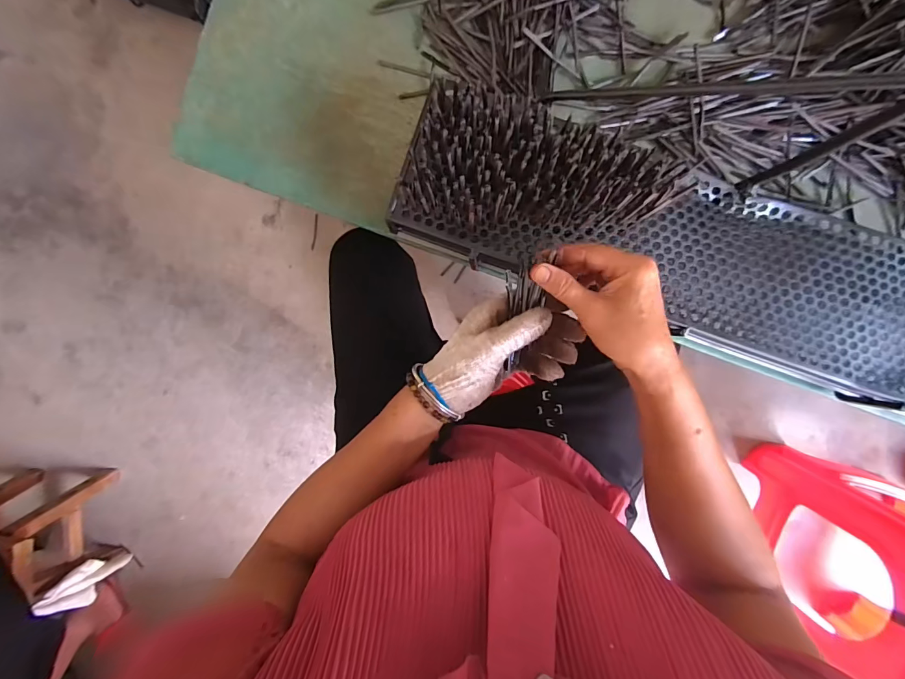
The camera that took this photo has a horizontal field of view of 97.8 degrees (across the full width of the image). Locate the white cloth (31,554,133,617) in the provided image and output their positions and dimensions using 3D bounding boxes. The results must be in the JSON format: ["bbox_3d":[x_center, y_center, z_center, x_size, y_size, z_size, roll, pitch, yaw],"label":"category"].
[{"bbox_3d":[-0.957,0.638,1.026,0.041,0.224,0.093,-34,91,4],"label":"white cloth"}]

